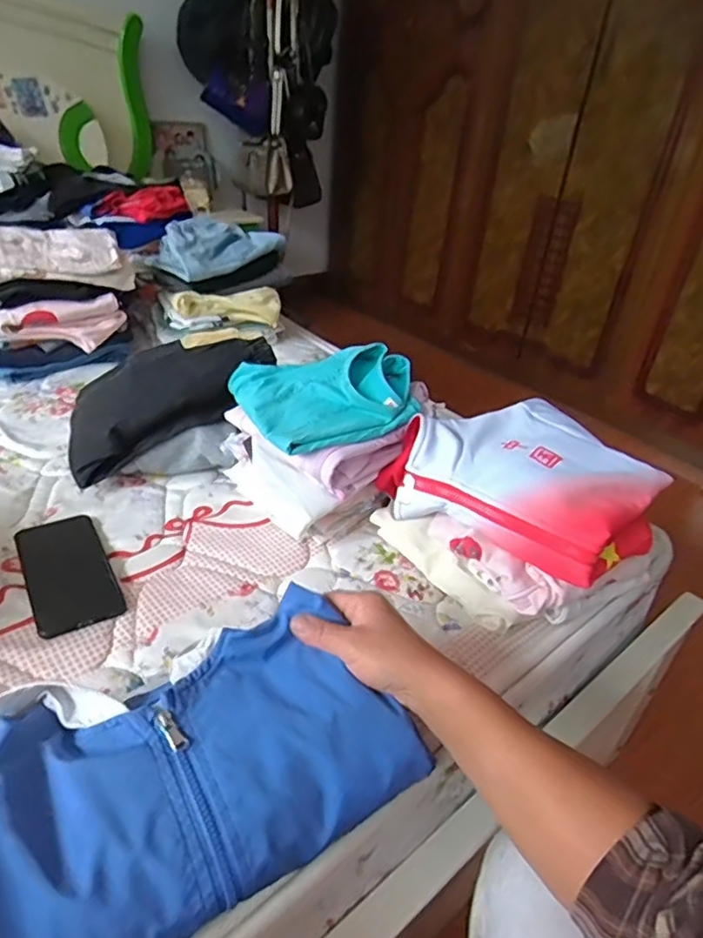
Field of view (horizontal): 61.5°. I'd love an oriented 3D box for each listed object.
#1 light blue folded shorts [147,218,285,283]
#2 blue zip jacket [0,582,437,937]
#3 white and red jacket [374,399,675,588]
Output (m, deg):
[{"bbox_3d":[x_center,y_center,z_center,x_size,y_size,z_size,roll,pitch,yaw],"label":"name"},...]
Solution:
[{"bbox_3d":[-0.285,-0.451,1.202,0.193,0.063,0.244,28,39,28],"label":"light blue folded shorts"},{"bbox_3d":[-0.115,0.198,0.390,0.319,0.066,0.166,-14,37,-32],"label":"blue zip jacket"},{"bbox_3d":[0.207,0.012,0.701,0.260,0.085,0.263,-23,43,-36],"label":"white and red jacket"}]

